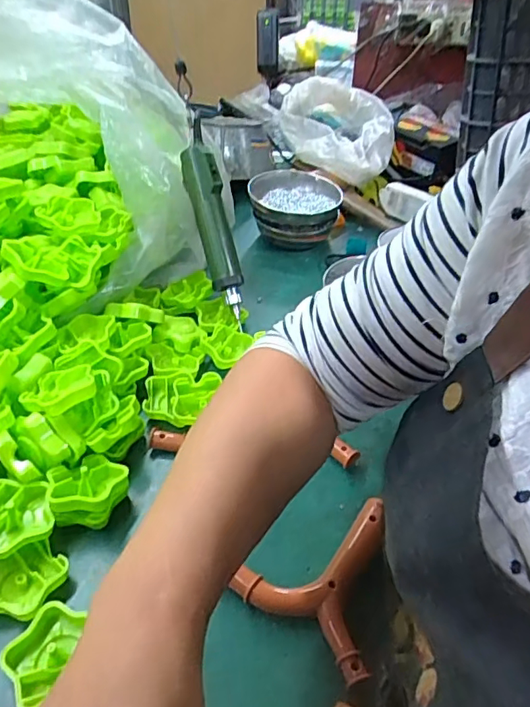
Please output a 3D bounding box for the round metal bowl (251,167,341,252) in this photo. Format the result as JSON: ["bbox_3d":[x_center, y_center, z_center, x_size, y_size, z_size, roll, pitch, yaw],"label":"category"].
[{"bbox_3d":[0.050,-0.235,0.884,0.152,0.100,0.133,4,40,3],"label":"round metal bowl"}]

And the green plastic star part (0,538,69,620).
[{"bbox_3d":[-0.193,0.181,0.416,0.063,0.023,0.059,1,40,-1],"label":"green plastic star part"}]

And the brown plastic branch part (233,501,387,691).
[{"bbox_3d":[0.058,0.176,0.430,0.114,0.030,0.133,27,46,27],"label":"brown plastic branch part"}]

